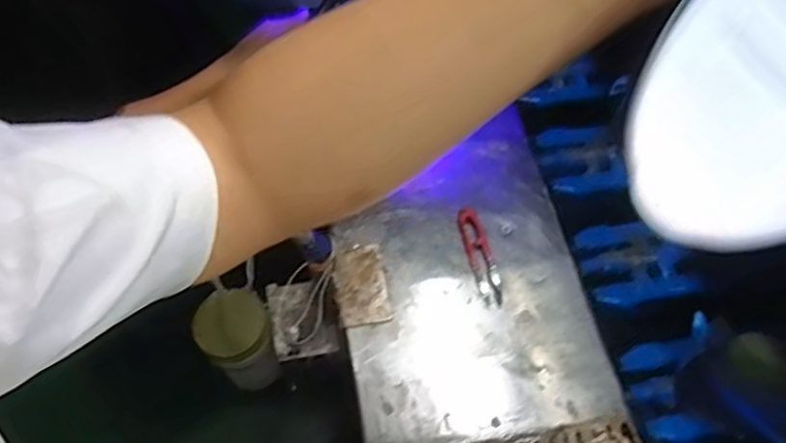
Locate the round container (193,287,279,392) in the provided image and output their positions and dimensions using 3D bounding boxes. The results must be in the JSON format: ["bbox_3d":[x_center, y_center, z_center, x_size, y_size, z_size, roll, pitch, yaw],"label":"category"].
[{"bbox_3d":[-0.163,0.129,0.708,0.072,0.114,0.066,-1,59,2],"label":"round container"}]

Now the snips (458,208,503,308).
[{"bbox_3d":[0.088,0.035,0.663,0.024,0.009,0.108,-13,58,-6],"label":"snips"}]

